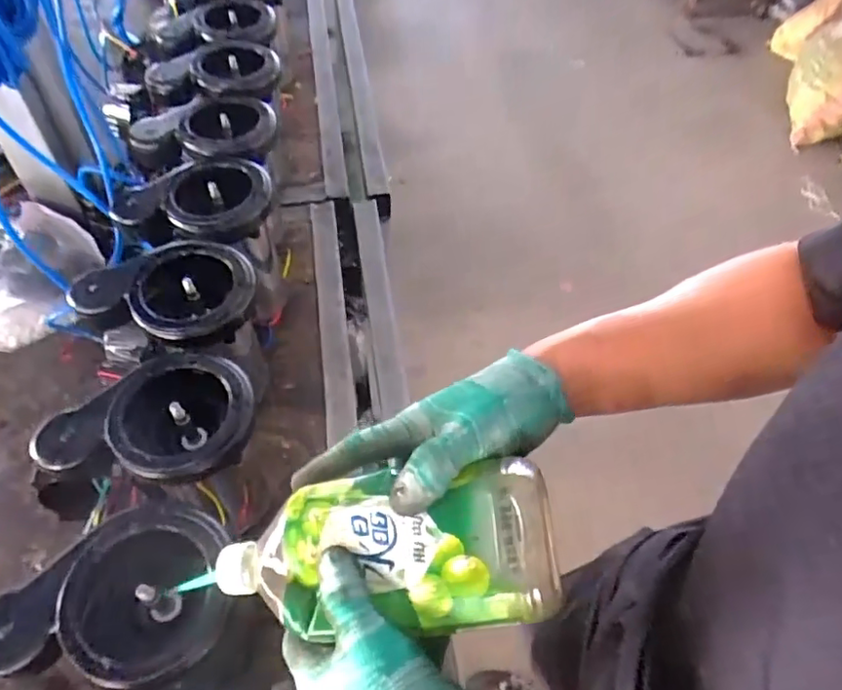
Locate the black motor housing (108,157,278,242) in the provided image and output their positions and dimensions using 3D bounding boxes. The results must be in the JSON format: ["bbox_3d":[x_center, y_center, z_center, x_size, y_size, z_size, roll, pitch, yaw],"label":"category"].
[{"bbox_3d":[-0.250,-0.160,0.645,0.168,0.044,0.105,-2,56,-6],"label":"black motor housing"}]

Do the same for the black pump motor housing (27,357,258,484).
[{"bbox_3d":[-0.230,0.077,0.507,0.168,0.080,0.115,-6,57,-9],"label":"black pump motor housing"}]

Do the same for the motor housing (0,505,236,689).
[{"bbox_3d":[-0.214,0.178,0.419,0.163,0.058,0.120,6,56,-1],"label":"motor housing"}]

